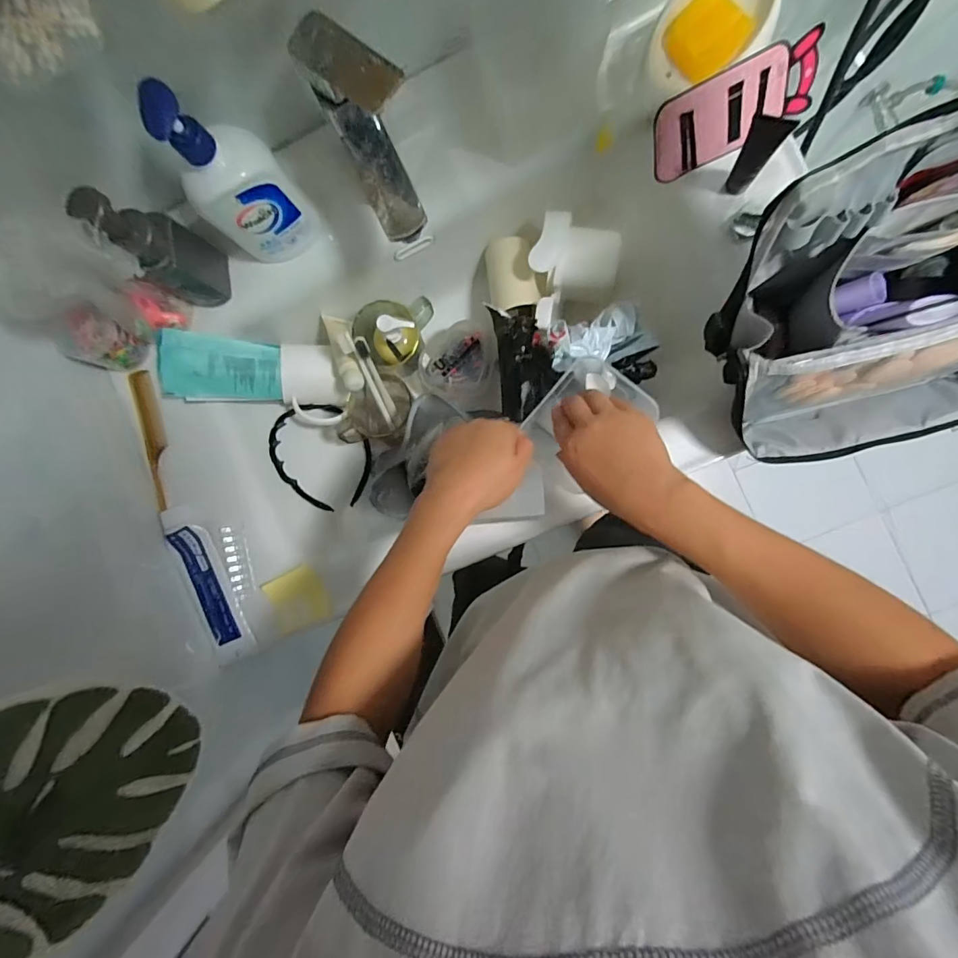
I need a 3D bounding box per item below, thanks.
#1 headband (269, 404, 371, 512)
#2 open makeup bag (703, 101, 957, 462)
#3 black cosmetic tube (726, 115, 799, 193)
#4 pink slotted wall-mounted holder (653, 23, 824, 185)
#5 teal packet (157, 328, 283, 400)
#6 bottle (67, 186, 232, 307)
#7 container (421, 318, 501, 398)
[{"bbox_3d":[-0.206,-0.032,0.602,0.032,0.124,0.144,-28,82,47],"label":"headband"},{"bbox_3d":[0.333,-0.129,0.350,0.230,0.191,0.196,-15,88,6],"label":"open makeup bag"},{"bbox_3d":[0.263,-0.310,0.425,0.032,0.089,0.022,30,93,6],"label":"black cosmetic tube"},{"bbox_3d":[0.250,-0.363,0.441,0.163,0.068,0.012,-25,43,7],"label":"pink slotted wall-mounted holder"},{"bbox_3d":[-0.298,-0.130,0.525,0.122,0.015,0.070,-4,102,-36],"label":"teal packet"},{"bbox_3d":[-0.311,-0.228,0.447,0.051,0.153,0.061,7,91,6],"label":"bottle"},{"bbox_3d":[-0.029,-0.161,0.614,0.109,0.054,0.097,-23,88,6],"label":"container"}]

